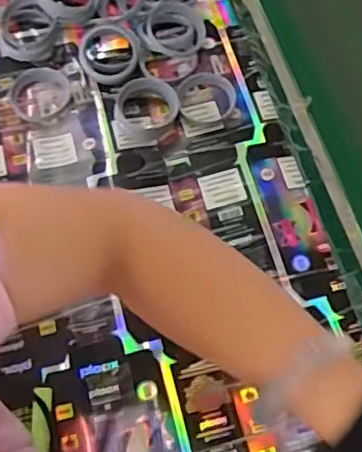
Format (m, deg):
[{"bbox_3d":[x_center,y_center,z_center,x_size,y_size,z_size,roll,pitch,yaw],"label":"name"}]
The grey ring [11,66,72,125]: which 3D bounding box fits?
[{"bbox_3d":[-0.139,-0.130,0.606,0.060,0.015,0.072,-17,66,-10],"label":"grey ring"}]

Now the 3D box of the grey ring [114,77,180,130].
[{"bbox_3d":[-0.034,-0.123,0.601,0.061,0.023,0.057,1,64,-2],"label":"grey ring"}]

